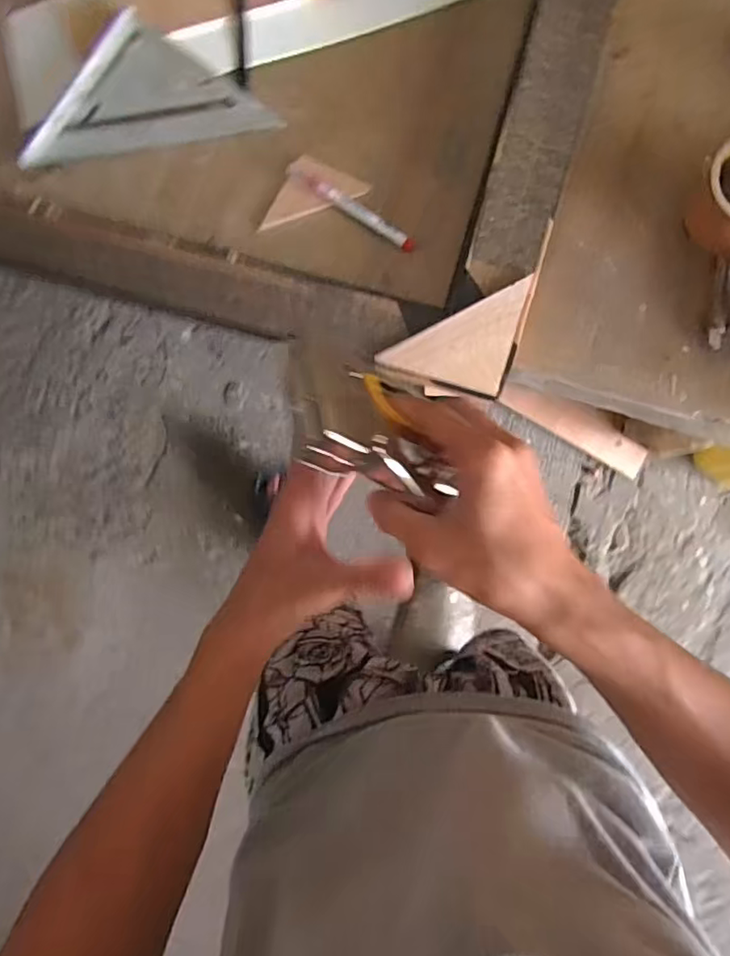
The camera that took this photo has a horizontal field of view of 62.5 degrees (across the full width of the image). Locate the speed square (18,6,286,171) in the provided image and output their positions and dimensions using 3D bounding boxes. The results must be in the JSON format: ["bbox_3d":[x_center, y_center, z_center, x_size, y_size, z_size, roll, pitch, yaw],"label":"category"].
[{"bbox_3d":[-0.223,-0.386,0.598,0.240,0.024,0.128,-13,82,5],"label":"speed square"}]

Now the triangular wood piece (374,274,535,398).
[{"bbox_3d":[0.078,-0.131,0.519,0.105,0.008,0.101,17,86,8],"label":"triangular wood piece"}]

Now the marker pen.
[{"bbox_3d":[-0.015,-0.257,0.572,0.141,0.016,0.015,35,88,9],"label":"marker pen"}]

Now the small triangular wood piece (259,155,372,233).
[{"bbox_3d":[-0.054,-0.282,0.580,0.106,0.013,0.053,-14,82,5],"label":"small triangular wood piece"}]

